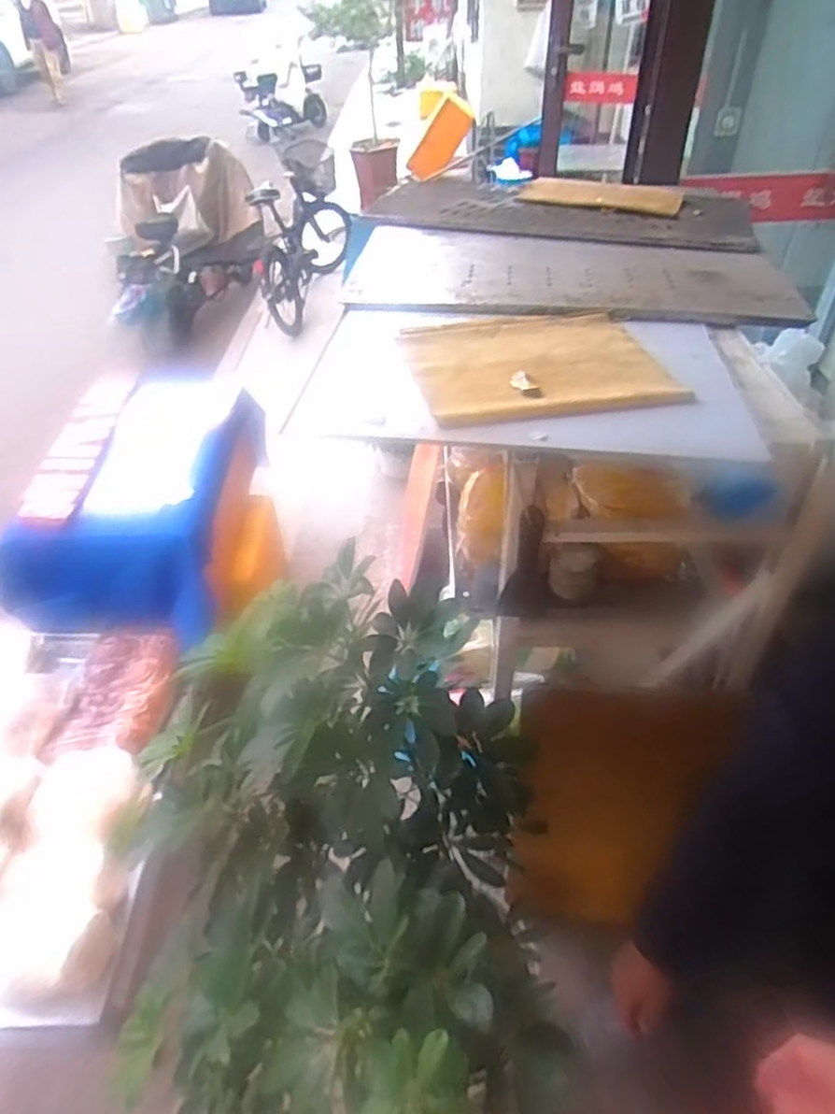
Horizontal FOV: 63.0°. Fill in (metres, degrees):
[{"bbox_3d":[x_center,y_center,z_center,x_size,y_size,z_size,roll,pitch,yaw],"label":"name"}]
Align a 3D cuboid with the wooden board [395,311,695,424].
[{"bbox_3d":[0.170,-0.284,0.972,0.358,0.018,0.314,-9,43,-9],"label":"wooden board"}]

